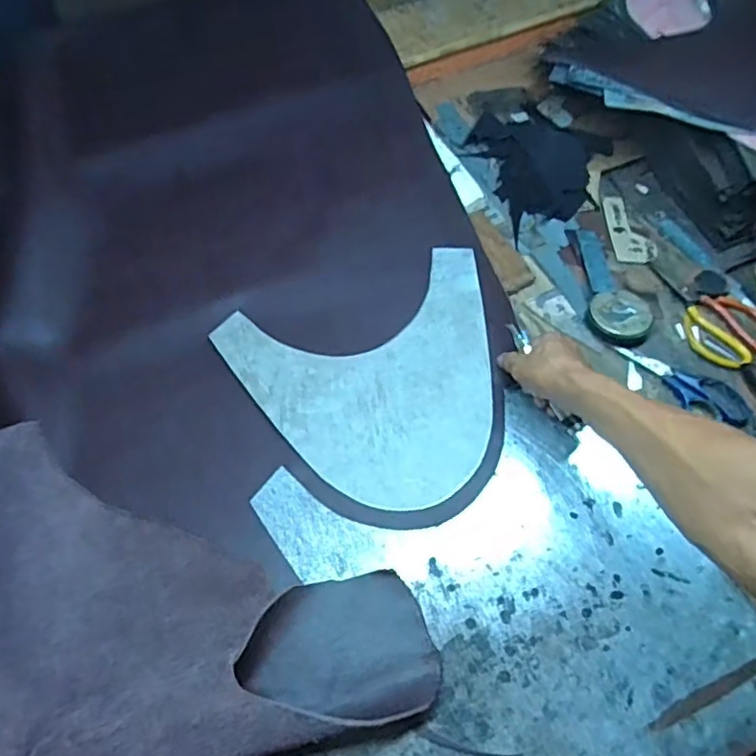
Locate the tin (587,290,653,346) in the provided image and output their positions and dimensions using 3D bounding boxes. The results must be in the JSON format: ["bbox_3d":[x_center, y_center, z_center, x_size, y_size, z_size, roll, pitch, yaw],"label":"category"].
[{"bbox_3d":[0.303,-0.076,0.756,0.072,0.029,0.066,0,58,0],"label":"tin"}]

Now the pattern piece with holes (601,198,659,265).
[{"bbox_3d":[0.354,-0.210,0.852,0.056,0.009,0.134,-5,58,2],"label":"pattern piece with holes"}]

